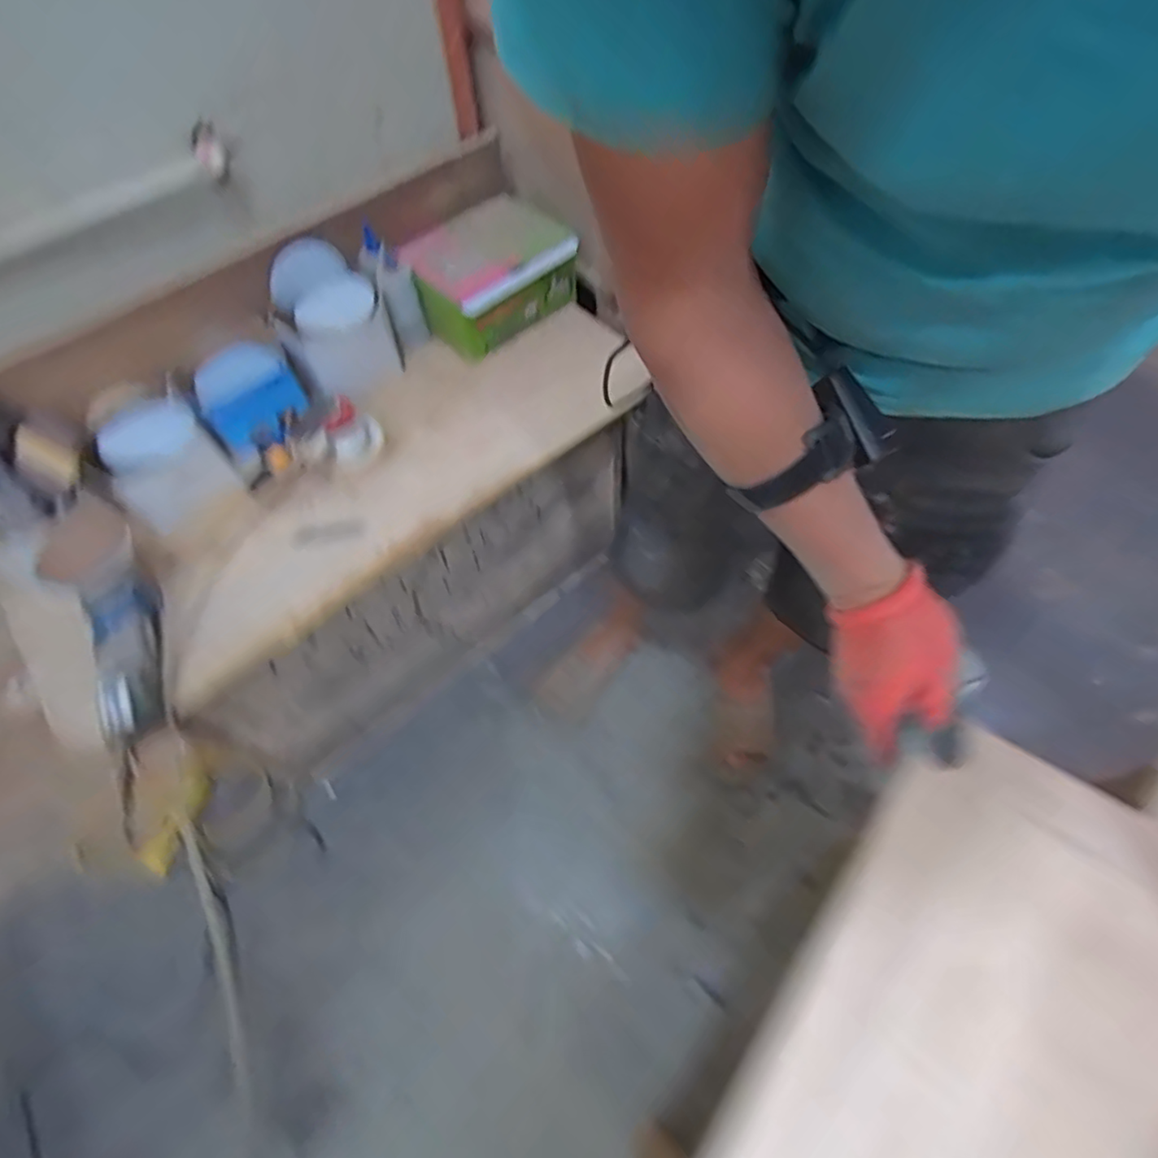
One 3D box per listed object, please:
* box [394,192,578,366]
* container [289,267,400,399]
[{"bbox_3d":[-0.148,-0.503,1.006,0.246,0.133,0.185,-40,66,-19],"label":"box"},{"bbox_3d":[-0.355,-0.366,0.937,0.125,0.153,0.118,-18,60,-8],"label":"container"}]

